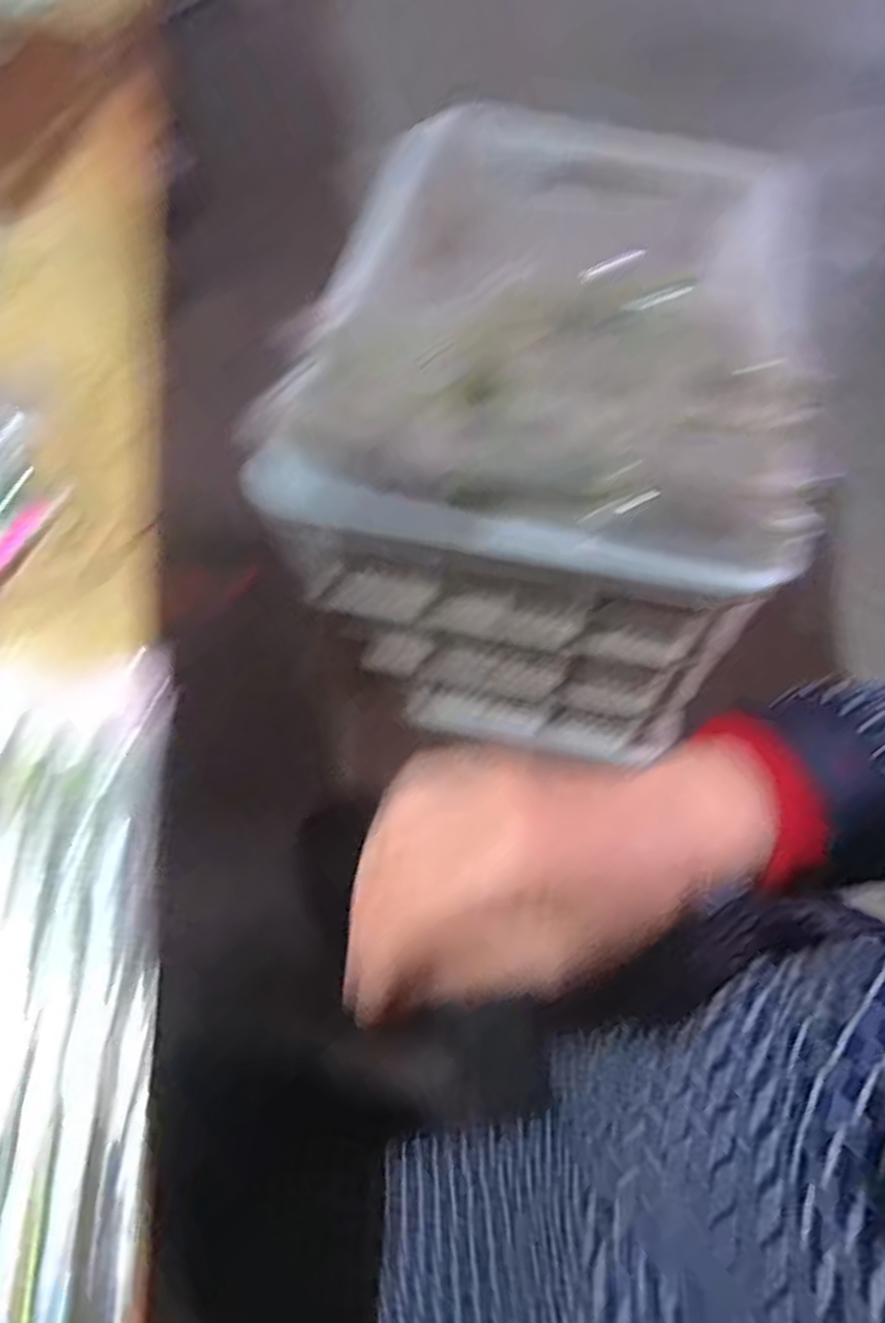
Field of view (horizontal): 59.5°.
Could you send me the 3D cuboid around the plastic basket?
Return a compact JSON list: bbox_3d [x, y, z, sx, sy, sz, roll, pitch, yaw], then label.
[{"bbox_3d":[0.095,-0.277,0.835,0.397,0.384,0.615,8,60,2],"label":"plastic basket"}]

